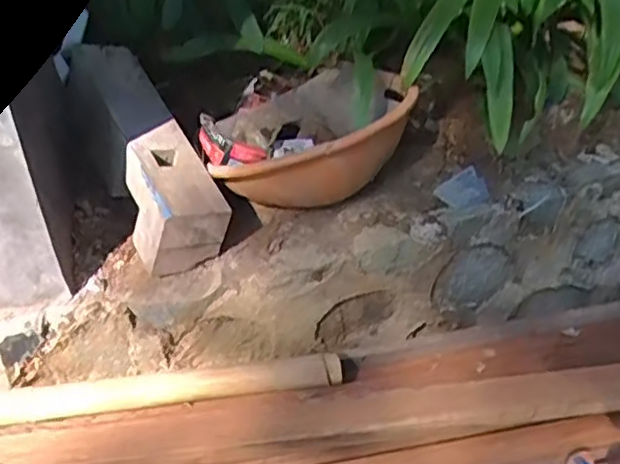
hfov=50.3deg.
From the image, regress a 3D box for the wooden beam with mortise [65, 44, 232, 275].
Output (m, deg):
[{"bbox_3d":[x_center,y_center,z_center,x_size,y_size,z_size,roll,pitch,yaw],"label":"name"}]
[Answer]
[{"bbox_3d":[-0.320,-0.165,1.230,0.136,0.138,0.519,-18,56,-27],"label":"wooden beam with mortise"}]

